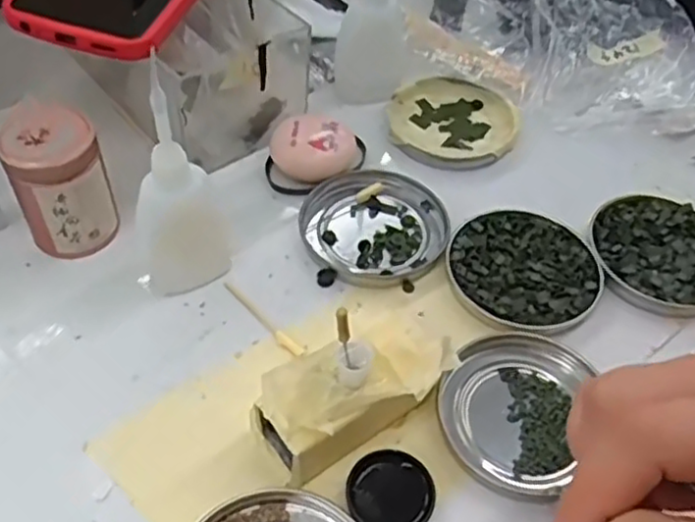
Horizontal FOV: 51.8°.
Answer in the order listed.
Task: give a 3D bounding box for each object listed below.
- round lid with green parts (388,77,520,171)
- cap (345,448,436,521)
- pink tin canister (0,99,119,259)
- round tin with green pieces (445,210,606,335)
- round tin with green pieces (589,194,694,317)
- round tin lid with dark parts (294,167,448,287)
[{"bbox_3d":[0.066,-0.087,0.451,0.077,0.013,0.075,2,51,-3],"label":"round lid with green parts"},{"bbox_3d":[0.018,0.096,0.297,0.035,0.006,0.035,2,51,-3],"label":"cap"},{"bbox_3d":[-0.143,-0.039,0.359,0.043,0.067,0.042,2,51,-3],"label":"pink tin canister"},{"bbox_3d":[0.092,0.005,0.374,0.077,0.008,0.076,2,51,-3],"label":"round tin with green pieces"},{"bbox_3d":[0.170,-0.005,0.383,0.076,0.012,0.075,2,51,-3],"label":"round tin with green pieces"},{"bbox_3d":[0.013,-0.021,0.392,0.078,0.008,0.077,2,51,-3],"label":"round tin lid with dark parts"}]

